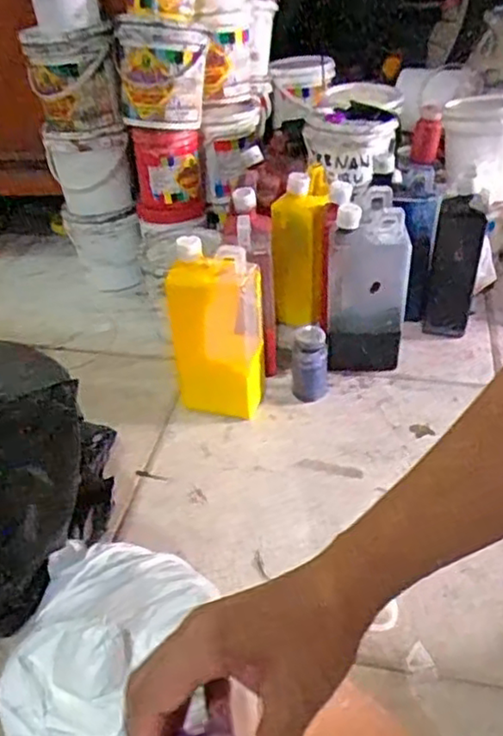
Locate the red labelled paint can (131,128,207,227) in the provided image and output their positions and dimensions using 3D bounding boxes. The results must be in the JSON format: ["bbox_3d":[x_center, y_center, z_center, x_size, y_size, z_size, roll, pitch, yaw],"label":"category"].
[{"bbox_3d":[-0.121,-0.282,0.982,0.099,0.139,0.103,-7,37,-4],"label":"red labelled paint can"}]

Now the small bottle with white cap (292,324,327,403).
[{"bbox_3d":[0.072,-0.003,0.826,0.042,0.105,0.033,-1,37,4],"label":"small bottle with white cap"}]

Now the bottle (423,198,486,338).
[{"bbox_3d":[0.274,-0.136,0.912,0.063,0.198,0.063,8,38,16],"label":"bottle"}]

